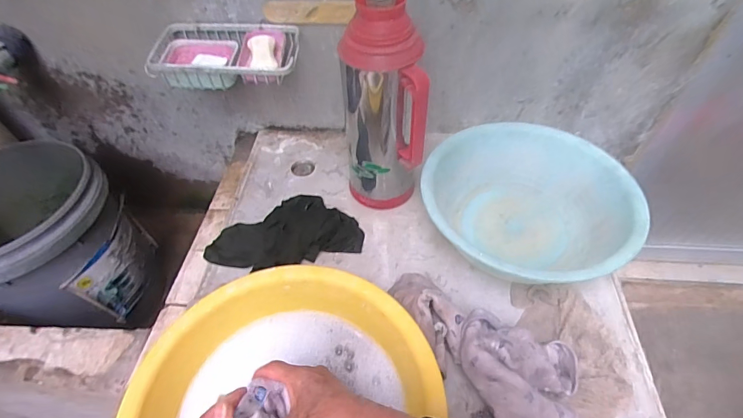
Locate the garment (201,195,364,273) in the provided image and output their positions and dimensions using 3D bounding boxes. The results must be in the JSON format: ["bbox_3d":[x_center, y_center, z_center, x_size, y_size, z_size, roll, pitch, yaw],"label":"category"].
[{"bbox_3d":[-0.158,0.035,0.700,0.259,0.040,0.152,-16,52,-10],"label":"garment"}]

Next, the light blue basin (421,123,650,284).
[{"bbox_3d":[0.252,-0.001,0.668,0.320,0.112,0.326,-1,51,1],"label":"light blue basin"}]

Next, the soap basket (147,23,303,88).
[{"bbox_3d":[-0.258,-0.272,0.704,0.251,0.054,0.125,3,51,5],"label":"soap basket"}]

